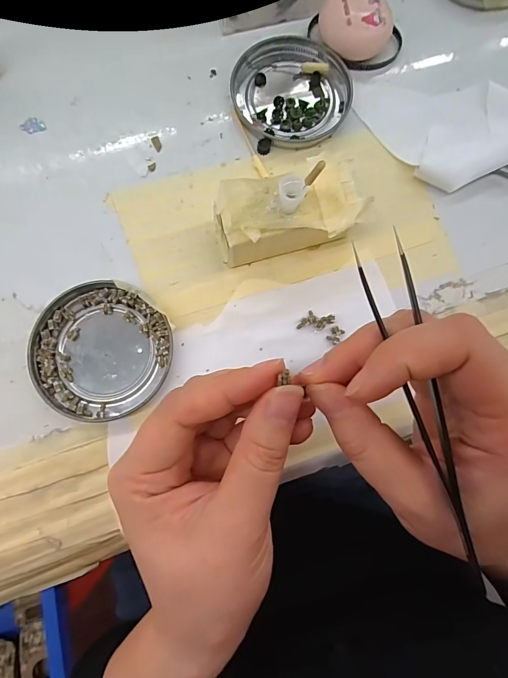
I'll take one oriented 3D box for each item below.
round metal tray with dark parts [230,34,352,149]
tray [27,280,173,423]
[{"bbox_3d":[0.025,-0.170,0.258,0.077,0.008,0.082,-3,80,-2],"label":"round metal tray with dark parts"},{"bbox_3d":[-0.088,0.006,0.222,0.077,0.011,0.079,0,80,-1],"label":"tray"}]

